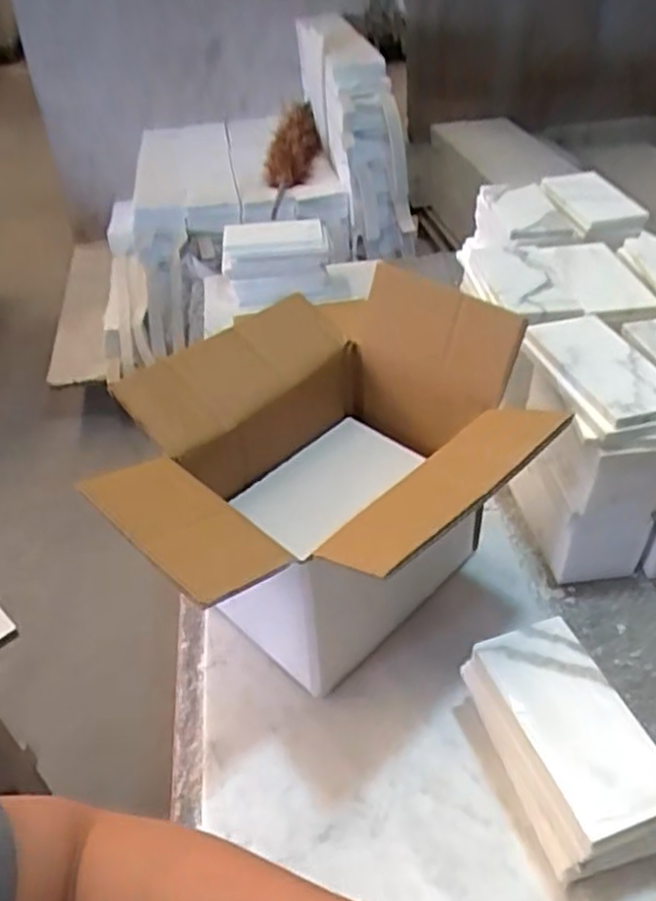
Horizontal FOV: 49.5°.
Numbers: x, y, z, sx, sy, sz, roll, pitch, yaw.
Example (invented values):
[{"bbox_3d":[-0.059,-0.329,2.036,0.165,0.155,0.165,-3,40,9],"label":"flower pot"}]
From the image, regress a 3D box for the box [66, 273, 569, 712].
[{"bbox_3d":[-0.031,0.018,0.628,0.335,0.225,0.254,-30,46,-28],"label":"box"}]

